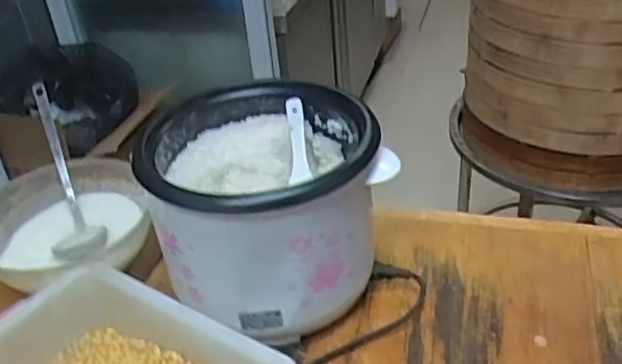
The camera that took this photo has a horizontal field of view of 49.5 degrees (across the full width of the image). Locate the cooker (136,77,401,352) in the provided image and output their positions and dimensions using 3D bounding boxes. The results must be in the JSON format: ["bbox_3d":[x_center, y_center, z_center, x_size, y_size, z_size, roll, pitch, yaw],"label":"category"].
[{"bbox_3d":[-0.050,0.034,0.839,0.259,0.215,0.260,-4,34,3],"label":"cooker"}]

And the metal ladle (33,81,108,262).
[{"bbox_3d":[-0.372,-0.013,1.002,0.076,0.063,0.316,-16,66,-17],"label":"metal ladle"}]

